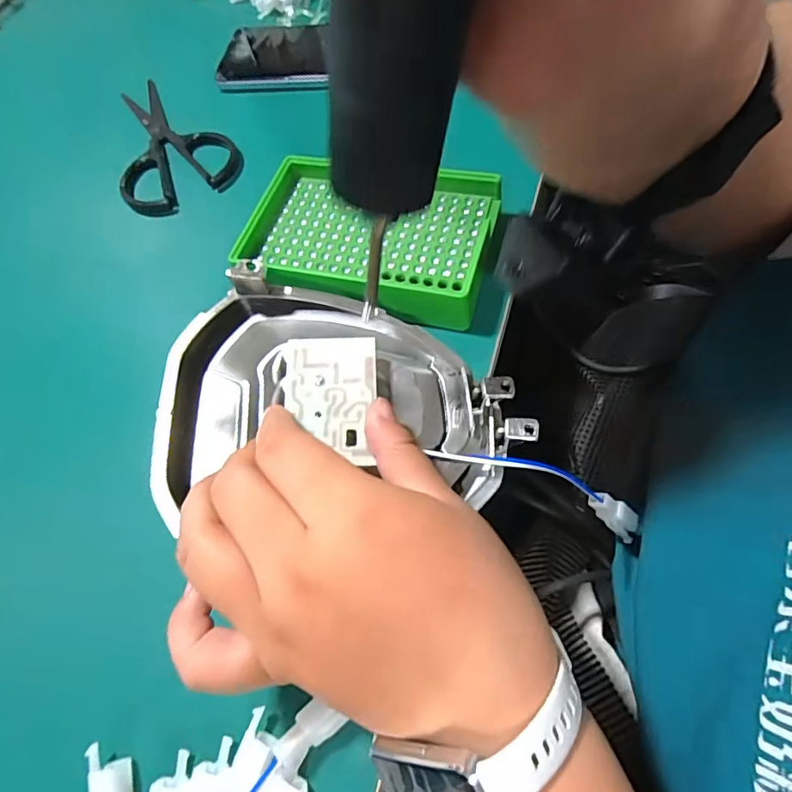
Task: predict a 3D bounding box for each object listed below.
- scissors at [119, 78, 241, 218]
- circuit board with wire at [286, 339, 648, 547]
[{"bbox_3d":[-0.173,-0.194,0.376,0.084,0.010,0.148,-27,62,-7],"label":"scissors"},{"bbox_3d":[0.037,0.024,0.228,0.188,0.021,0.050,23,64,-9],"label":"circuit board with wire"}]

